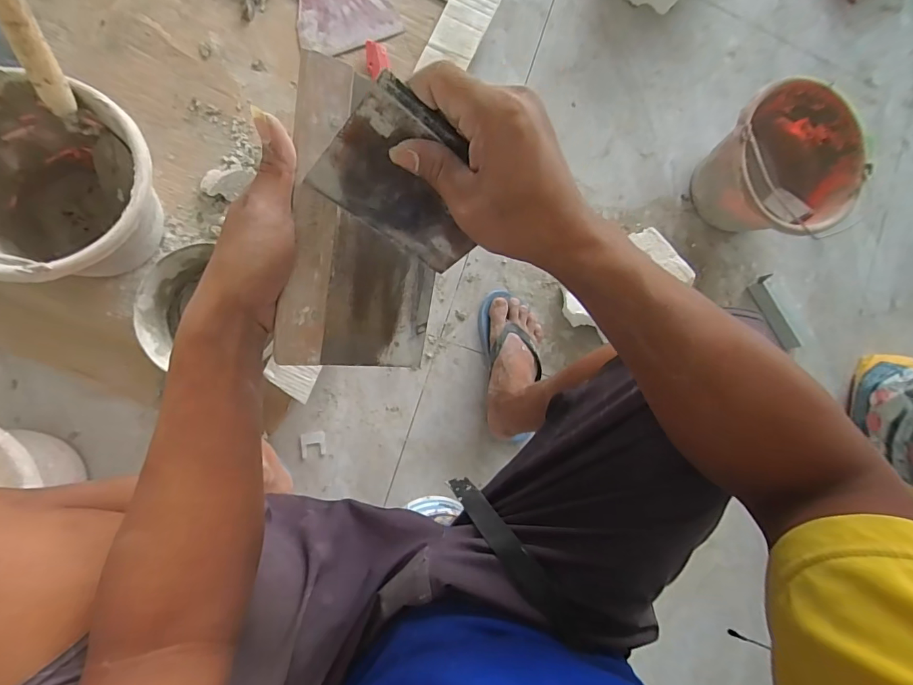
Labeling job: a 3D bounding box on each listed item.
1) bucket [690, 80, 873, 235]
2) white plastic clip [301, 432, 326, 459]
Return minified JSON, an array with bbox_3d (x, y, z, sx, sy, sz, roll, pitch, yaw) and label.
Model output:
[{"bbox_3d":[0.554,-0.301,0.771,0.217,0.167,0.244,-14,91,-9],"label":"bucket"},{"bbox_3d":[-0.233,0.166,0.697,0.038,0.004,0.041,-2,89,-9],"label":"white plastic clip"}]

